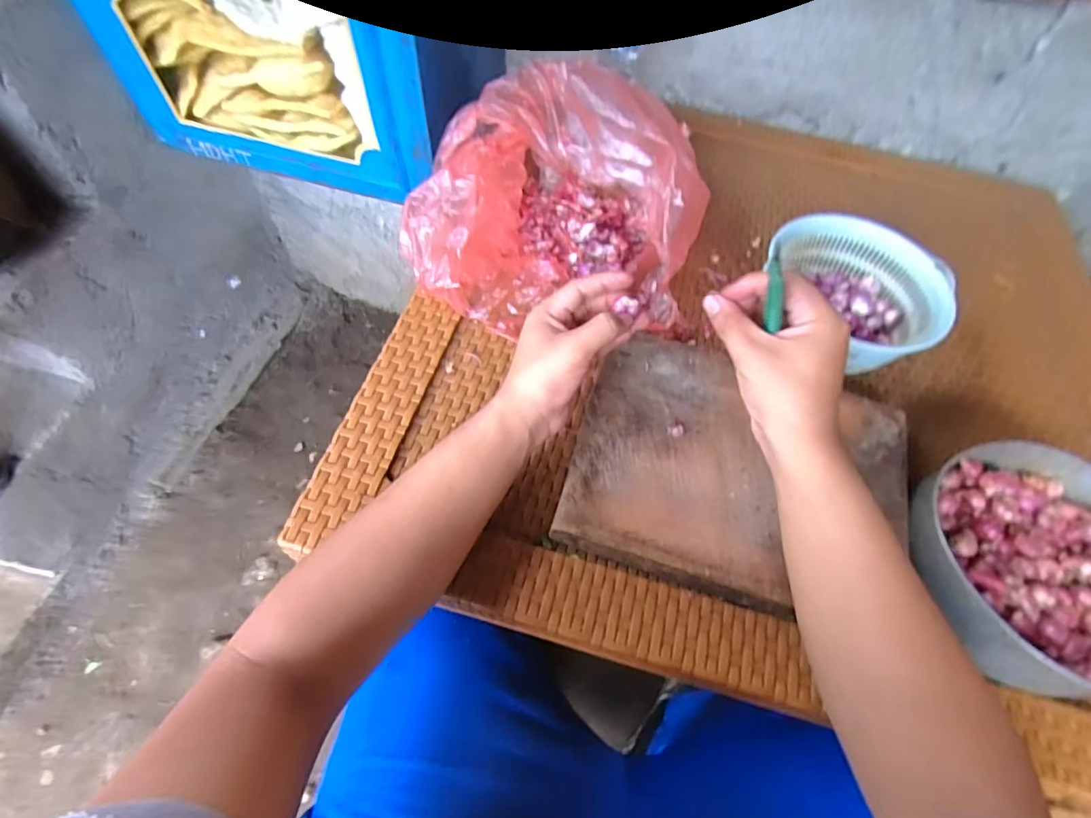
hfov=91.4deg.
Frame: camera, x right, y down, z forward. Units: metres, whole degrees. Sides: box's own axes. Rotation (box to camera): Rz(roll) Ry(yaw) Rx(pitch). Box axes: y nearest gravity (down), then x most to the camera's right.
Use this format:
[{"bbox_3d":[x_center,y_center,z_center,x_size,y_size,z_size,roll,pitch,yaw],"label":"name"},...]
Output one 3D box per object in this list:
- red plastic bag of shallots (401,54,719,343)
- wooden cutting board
[{"bbox_3d":[0.017,-0.230,0.577,0.301,0.123,0.287,19,59,7],"label":"red plastic bag of shallots"},{"bbox_3d":[0.171,0.054,0.477,0.282,0.031,0.223,17,59,5],"label":"wooden cutting board"}]

